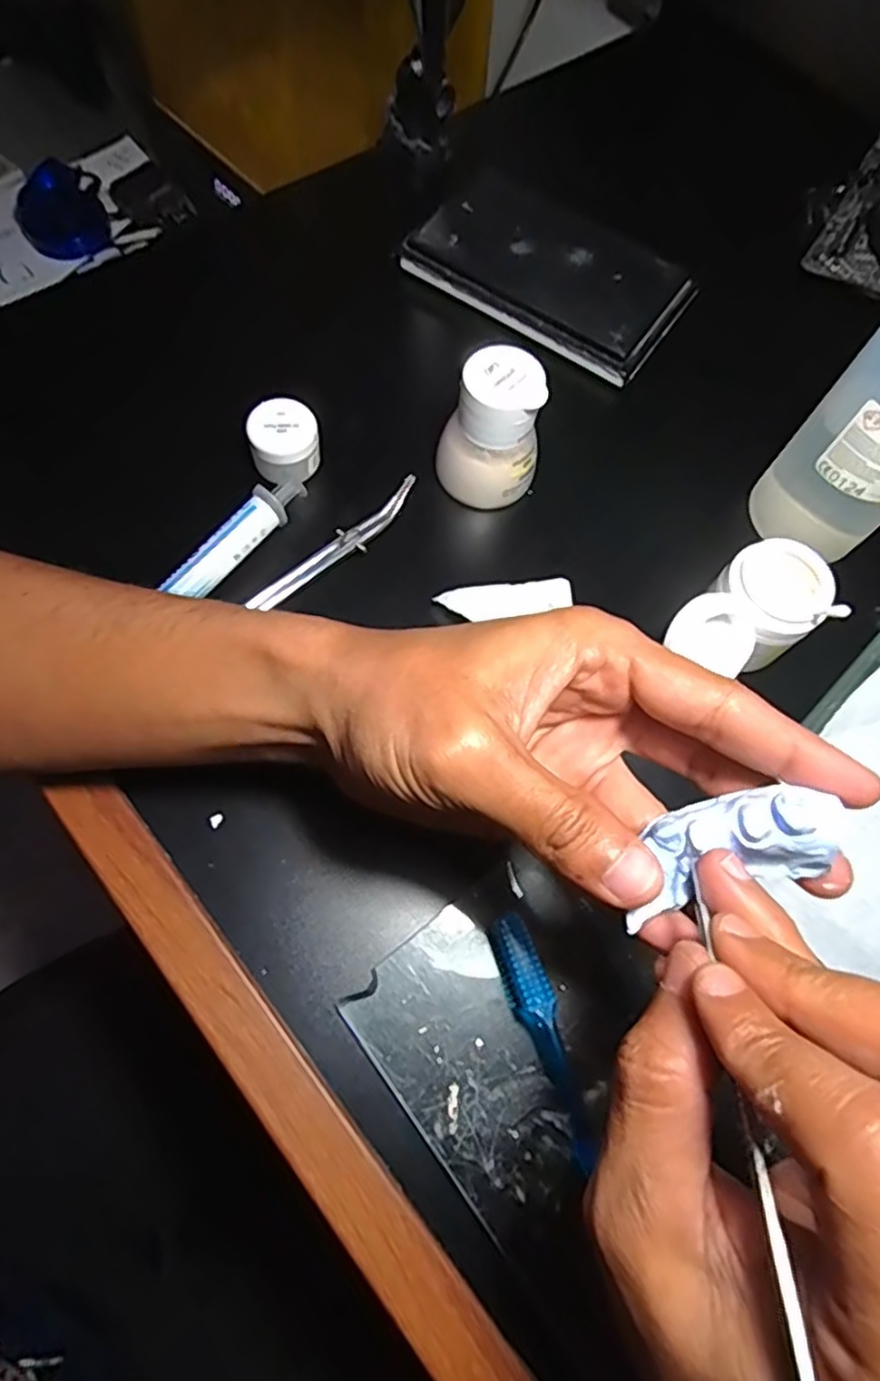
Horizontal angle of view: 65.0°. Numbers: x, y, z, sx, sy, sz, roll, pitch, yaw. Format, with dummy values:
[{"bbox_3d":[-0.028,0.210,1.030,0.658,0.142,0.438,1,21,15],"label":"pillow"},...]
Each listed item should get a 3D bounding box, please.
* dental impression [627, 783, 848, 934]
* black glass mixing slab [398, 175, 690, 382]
[{"bbox_3d":[0.076,0.042,0.186,0.057,0.021,0.025,-14,70,-7],"label":"dental impression"},{"bbox_3d":[0.063,-0.242,0.399,0.148,0.020,0.086,30,71,9],"label":"black glass mixing slab"}]

